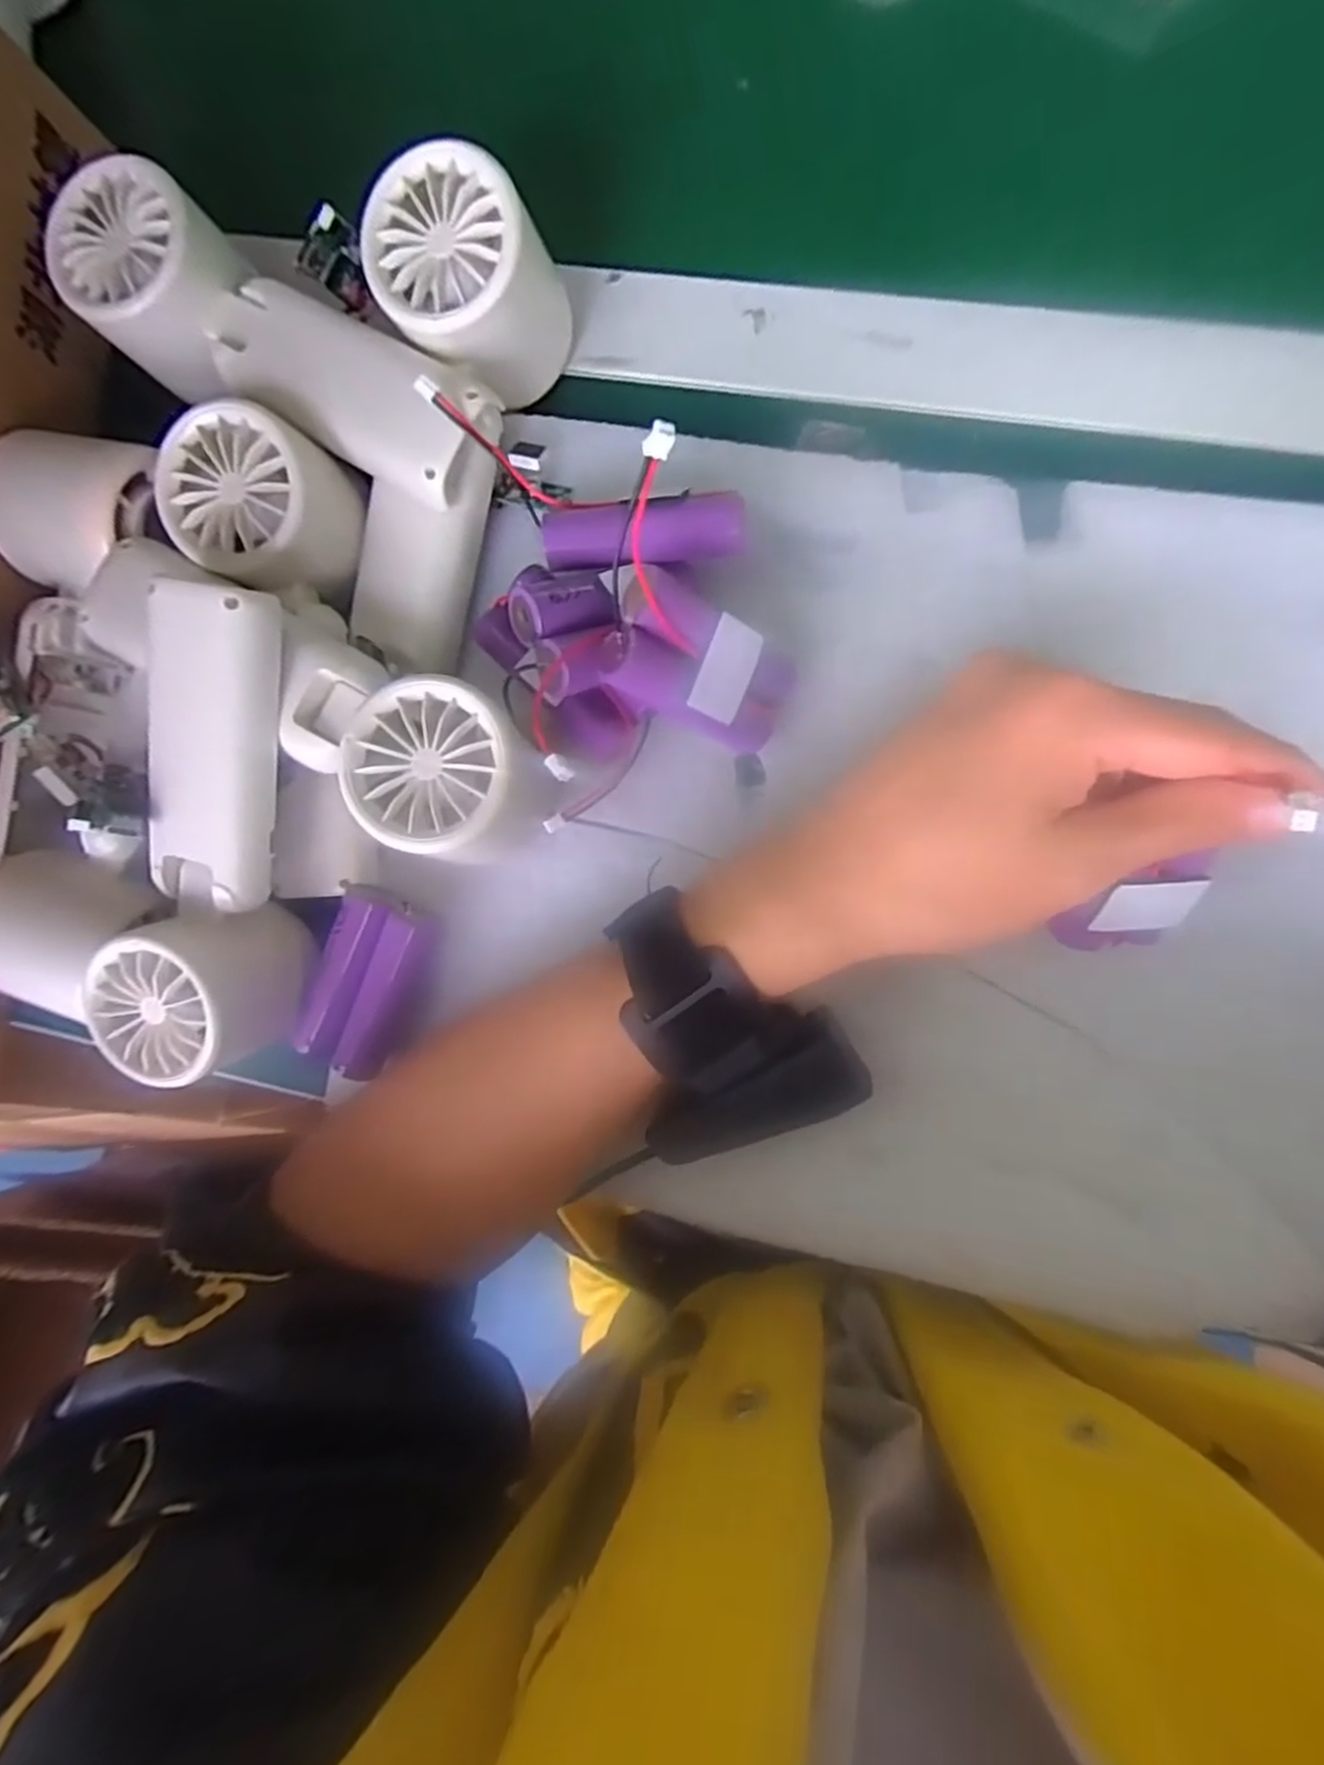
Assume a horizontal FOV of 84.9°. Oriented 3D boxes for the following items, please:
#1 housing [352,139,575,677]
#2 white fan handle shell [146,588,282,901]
[{"bbox_3d":[-0.079,-0.155,0.255,0.056,0.047,0.156,15,94,8],"label":"housing"},{"bbox_3d":[-0.147,-0.044,0.236,0.039,0.017,0.099,12,107,4],"label":"white fan handle shell"}]

